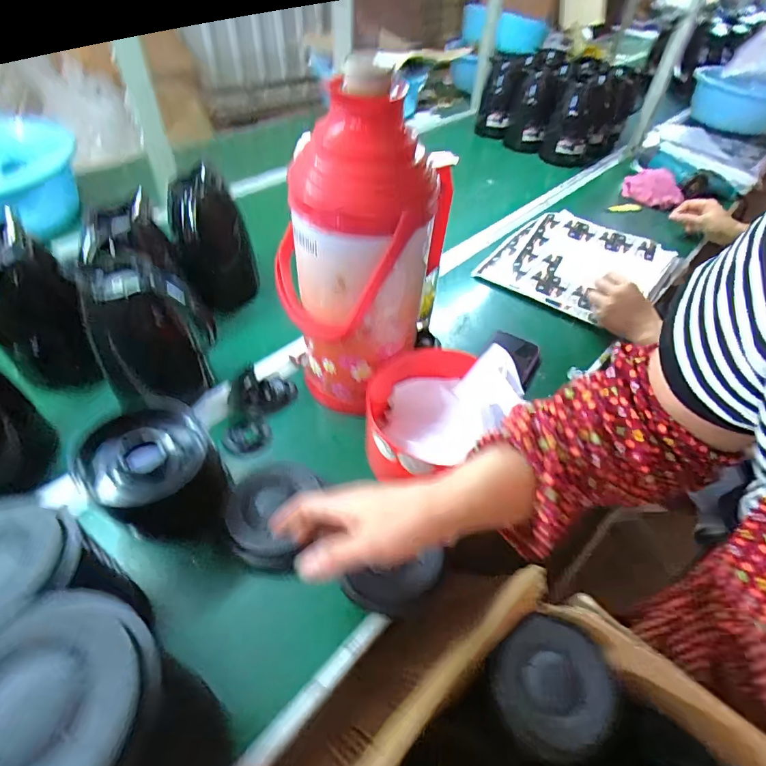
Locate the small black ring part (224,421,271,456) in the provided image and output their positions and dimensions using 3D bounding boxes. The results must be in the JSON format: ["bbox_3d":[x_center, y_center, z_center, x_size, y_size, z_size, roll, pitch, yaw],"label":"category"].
[{"bbox_3d":[-0.179,0.071,0.582,0.059,0.010,0.050,-5,48,-8],"label":"small black ring part"}]

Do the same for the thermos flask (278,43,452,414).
[{"bbox_3d":[-0.031,-0.139,0.520,0.186,0.381,0.174,10,47,6],"label":"thermos flask"}]

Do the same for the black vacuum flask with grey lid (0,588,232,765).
[{"bbox_3d":[-0.193,0.240,0.299,0.118,0.195,0.125,-26,54,-25],"label":"black vacuum flask with grey lid"}]

